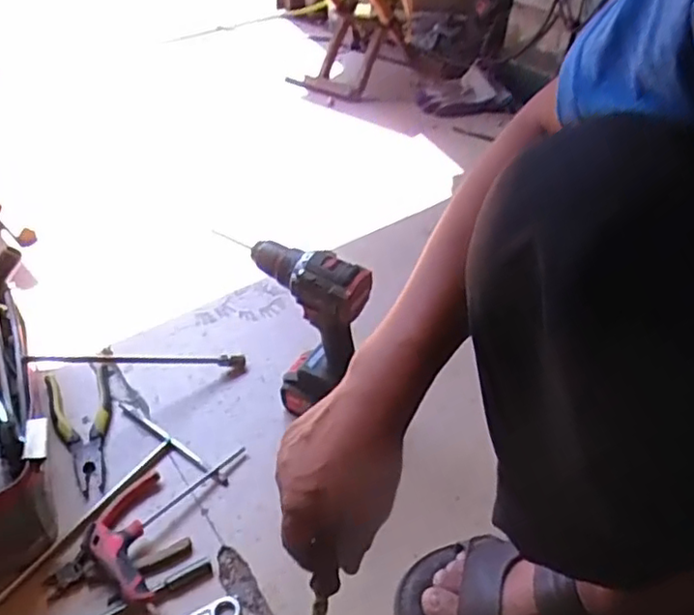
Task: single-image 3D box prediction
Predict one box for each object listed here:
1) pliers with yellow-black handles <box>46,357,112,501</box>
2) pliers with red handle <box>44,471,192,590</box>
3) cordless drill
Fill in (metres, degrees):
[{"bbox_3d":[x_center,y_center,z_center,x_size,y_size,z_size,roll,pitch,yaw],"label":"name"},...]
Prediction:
[{"bbox_3d":[-0.325,0.145,0.776,0.075,0.024,0.183,-16,47,-17],"label":"pliers with yellow-black handles"},{"bbox_3d":[-0.251,0.246,0.668,0.137,0.020,0.110,-24,50,-24],"label":"pliers with red handle"},{"bbox_3d":[-0.049,0.035,0.739,0.152,0.240,0.062,21,48,19],"label":"cordless drill"}]

